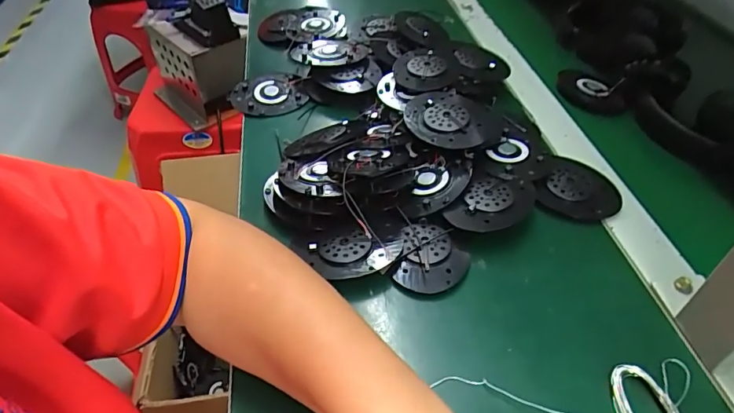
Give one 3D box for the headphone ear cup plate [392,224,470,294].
[{"bbox_3d":[0.049,0.039,0.356,0.051,0.009,0.056,9,46,9],"label":"headphone ear cup plate"}]

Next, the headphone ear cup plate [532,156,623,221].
[{"bbox_3d":[0.183,-0.018,0.409,0.071,0.011,0.069,0,45,0],"label":"headphone ear cup plate"}]

